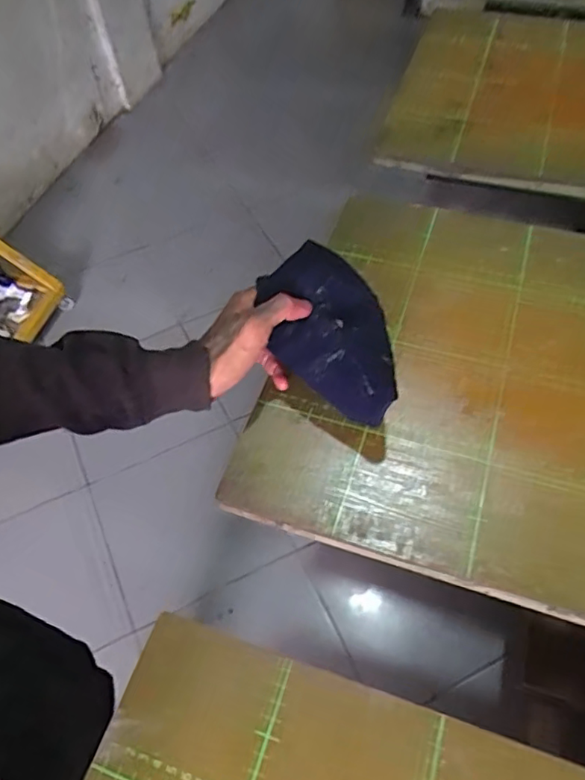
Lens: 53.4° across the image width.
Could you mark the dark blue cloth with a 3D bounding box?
[{"bbox_3d":[0.031,-0.044,0.493,0.083,0.075,0.152,-19,56,-9],"label":"dark blue cloth"}]

